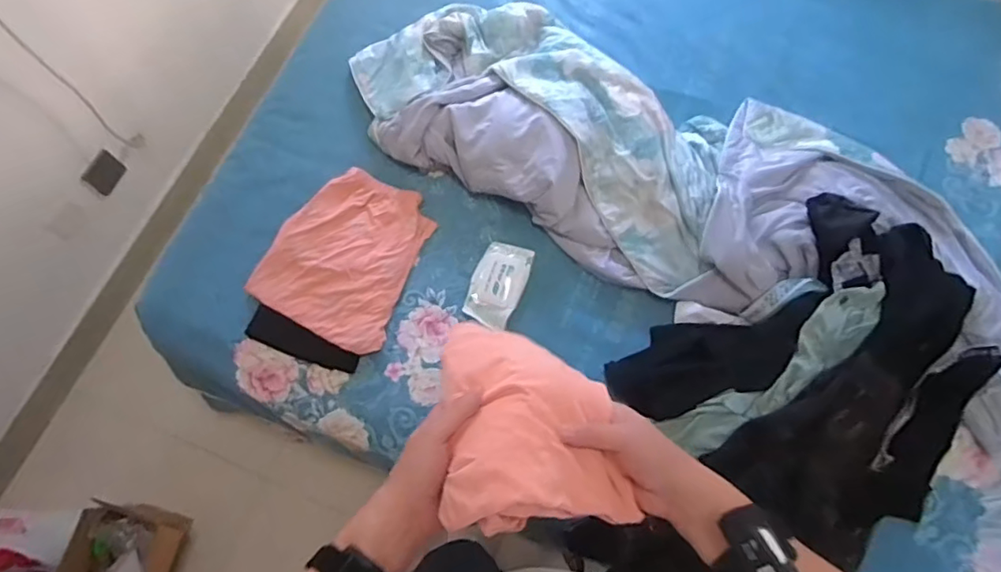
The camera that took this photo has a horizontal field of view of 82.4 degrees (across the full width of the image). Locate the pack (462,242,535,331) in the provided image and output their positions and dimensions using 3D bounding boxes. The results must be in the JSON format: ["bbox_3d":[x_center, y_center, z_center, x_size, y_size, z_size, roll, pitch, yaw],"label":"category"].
[{"bbox_3d":[-0.004,-0.004,1.057,0.093,0.029,0.161,21,72,6],"label":"pack"}]

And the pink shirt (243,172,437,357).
[{"bbox_3d":[-0.279,-0.062,1.058,0.248,0.037,0.311,25,73,7],"label":"pink shirt"}]

